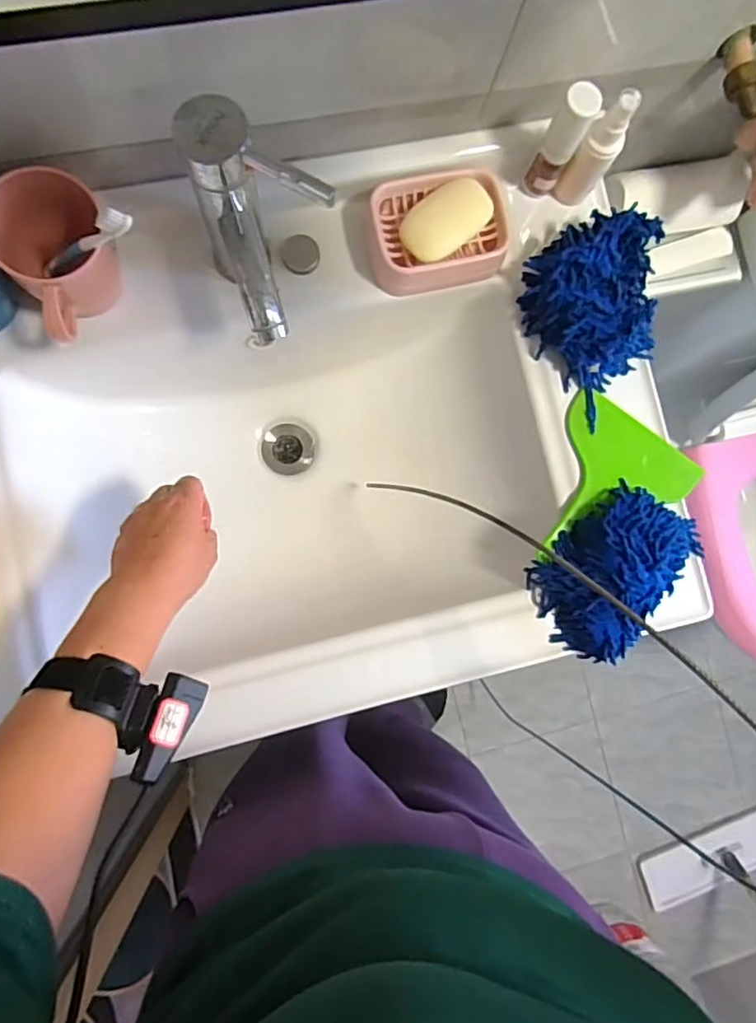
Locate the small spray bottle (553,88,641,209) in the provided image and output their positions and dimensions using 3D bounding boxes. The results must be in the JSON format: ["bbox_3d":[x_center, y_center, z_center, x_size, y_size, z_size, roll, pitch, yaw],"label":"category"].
[{"bbox_3d":[0.189,-0.310,0.519,0.030,0.114,0.025,41,82,-2],"label":"small spray bottle"}]

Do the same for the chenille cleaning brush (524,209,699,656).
[{"bbox_3d":[0.219,-0.066,0.540,0.160,0.054,0.394,-1,86,-7],"label":"chenille cleaning brush"}]

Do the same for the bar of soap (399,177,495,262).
[{"bbox_3d":[0.059,-0.260,0.534,0.084,0.018,0.052,-40,91,-8],"label":"bar of soap"}]

